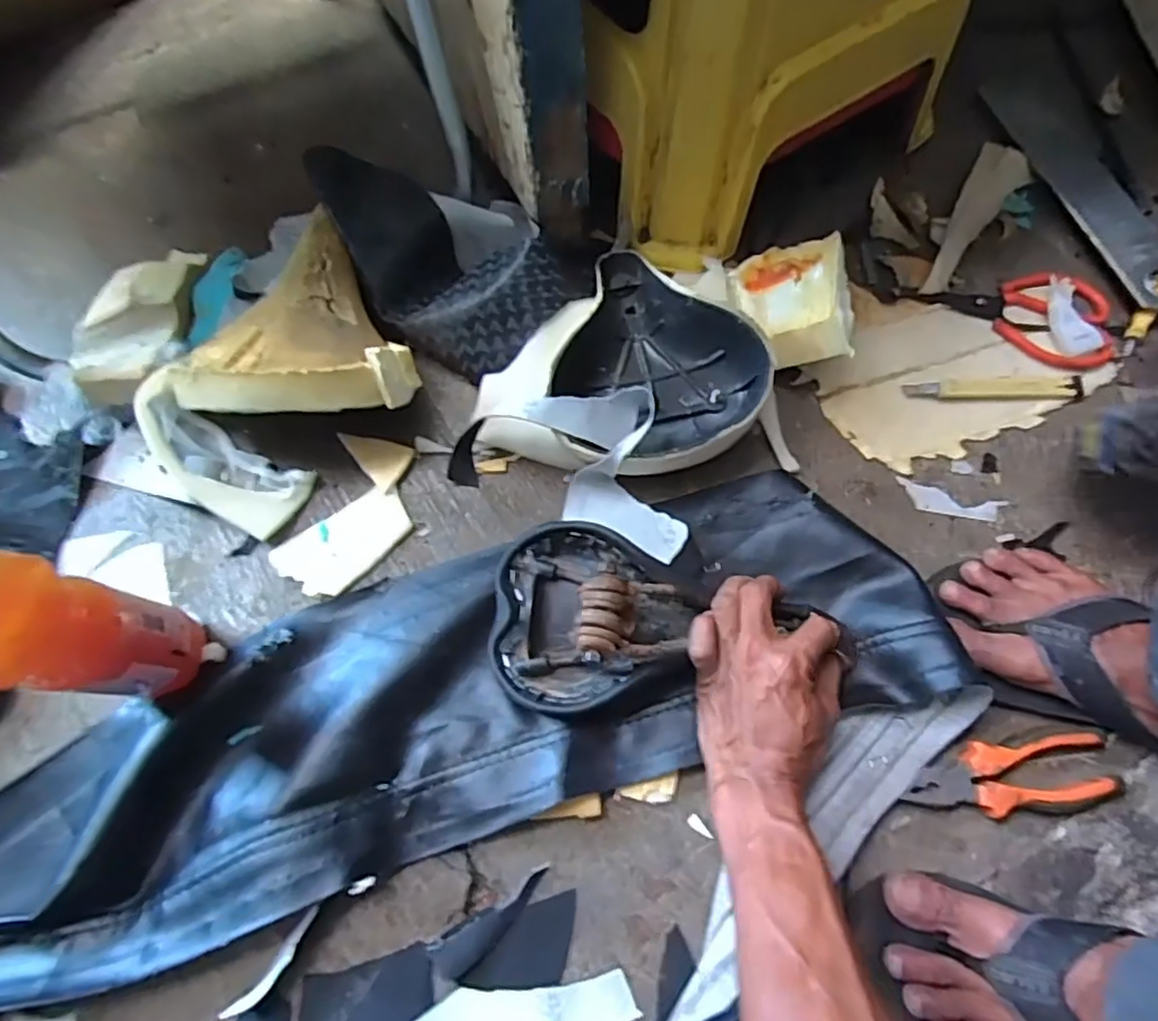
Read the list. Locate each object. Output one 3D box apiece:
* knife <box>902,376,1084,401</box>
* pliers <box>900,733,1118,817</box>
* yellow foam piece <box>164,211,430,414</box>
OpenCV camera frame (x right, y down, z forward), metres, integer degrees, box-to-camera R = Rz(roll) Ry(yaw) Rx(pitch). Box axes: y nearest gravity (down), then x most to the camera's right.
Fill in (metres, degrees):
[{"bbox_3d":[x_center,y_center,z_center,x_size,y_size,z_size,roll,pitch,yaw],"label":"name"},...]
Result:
[{"bbox_3d":[0.370,-0.110,0.588,0.158,0.008,0.023,1,69,0],"label":"knife"},{"bbox_3d":[0.307,0.191,0.478,0.148,0.019,0.047,-4,69,-2],"label":"pliers"},{"bbox_3d":[-0.228,-0.160,0.529,0.167,0.053,0.193,-11,71,-6],"label":"yellow foam piece"}]

